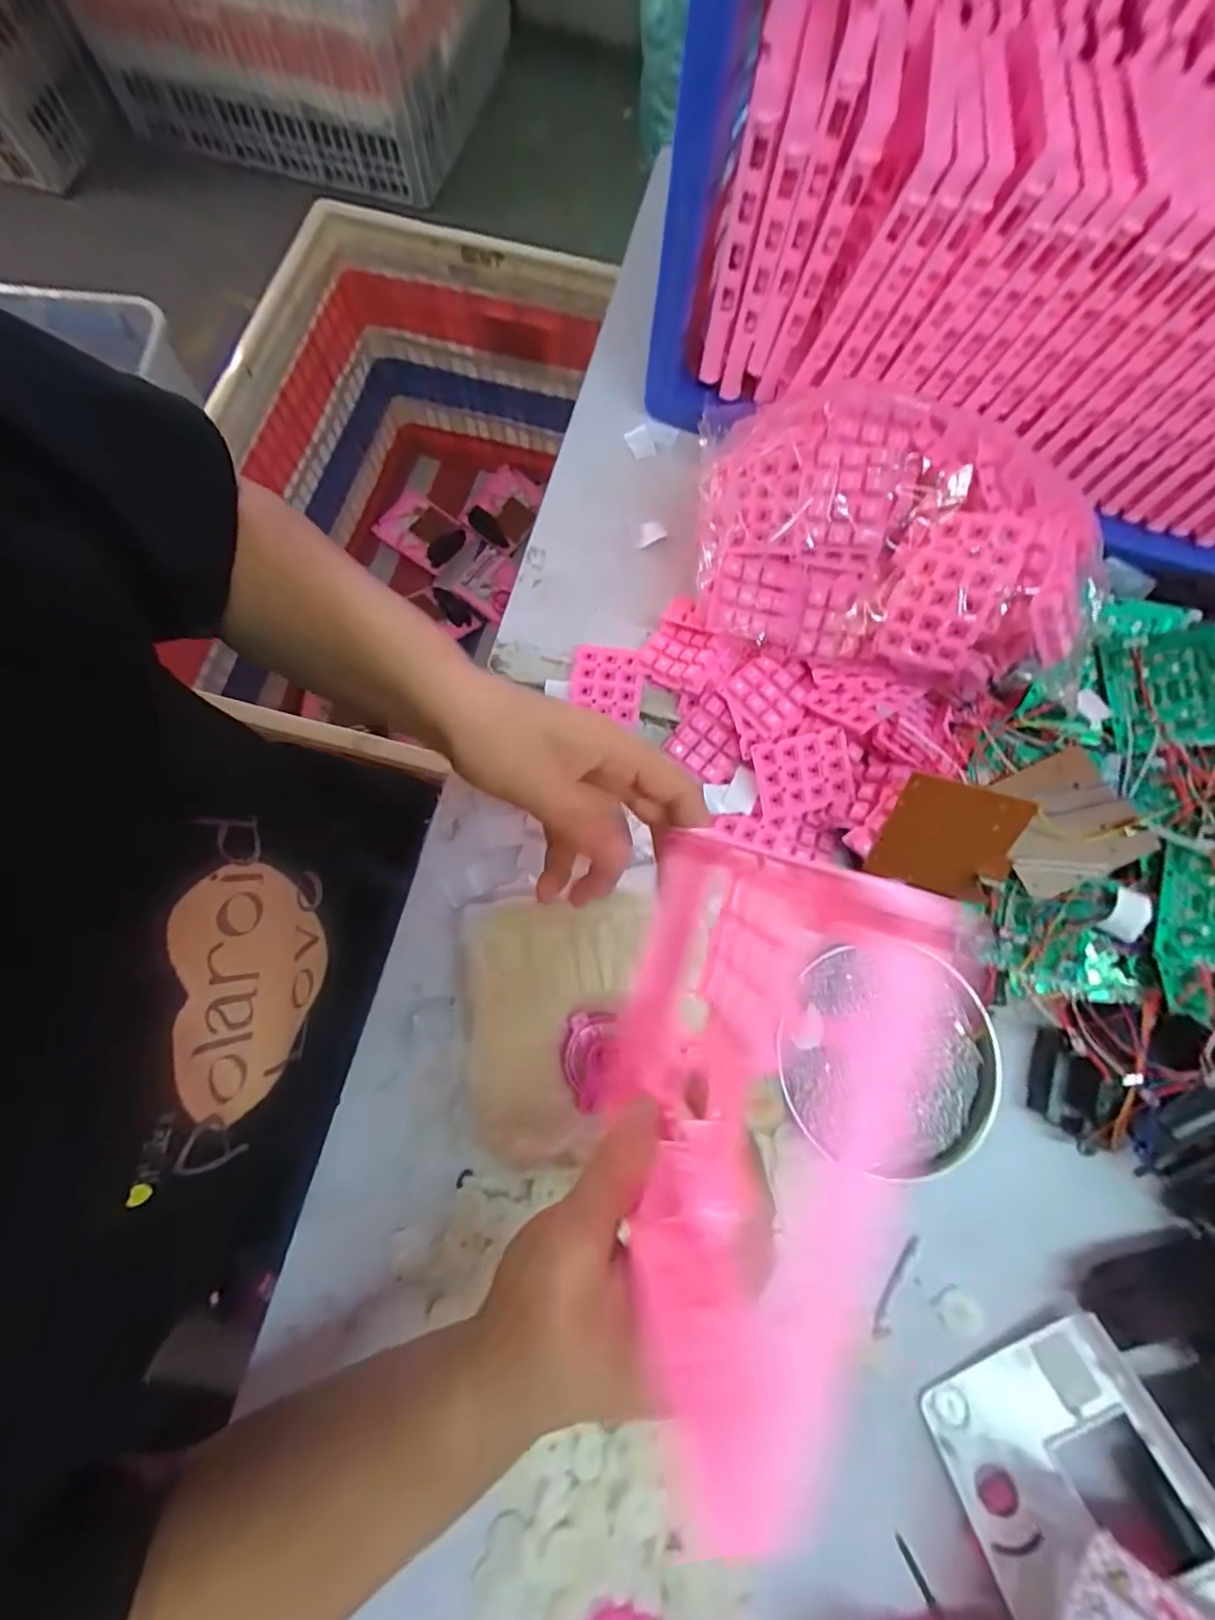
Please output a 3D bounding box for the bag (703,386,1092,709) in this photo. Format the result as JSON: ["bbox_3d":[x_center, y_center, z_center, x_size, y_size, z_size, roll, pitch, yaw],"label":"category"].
[{"bbox_3d":[0.170,-0.171,0.368,0.231,0.103,0.163,21,77,4],"label":"bag"}]

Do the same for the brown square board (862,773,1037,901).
[{"bbox_3d":[0.200,0.017,0.338,0.069,0.070,0.004,18,33,20],"label":"brown square board"}]

